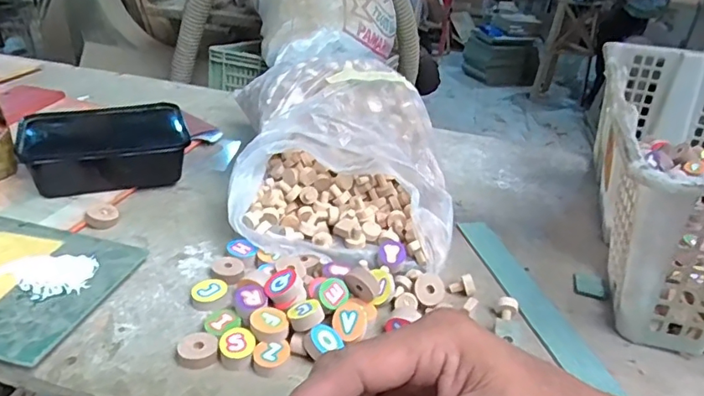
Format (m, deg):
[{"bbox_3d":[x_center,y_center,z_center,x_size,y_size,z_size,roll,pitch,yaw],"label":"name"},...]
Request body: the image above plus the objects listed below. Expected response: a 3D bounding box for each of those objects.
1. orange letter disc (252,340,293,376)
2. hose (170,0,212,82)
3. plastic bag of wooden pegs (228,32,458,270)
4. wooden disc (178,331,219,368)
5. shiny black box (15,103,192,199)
[{"bbox_3d":[-0.059,0.120,0.398,0.028,0.012,0.024,5,29,0],"label":"orange letter disc"},{"bbox_3d":[-0.512,-0.589,1.706,0.100,0.434,0.065,26,29,-7],"label":"hose"},{"bbox_3d":[-0.015,-0.062,0.589,0.227,0.137,0.321,0,30,-8],"label":"plastic bag of wooden pegs"},{"bbox_3d":[-0.115,0.114,0.395,0.028,0.012,0.025,-5,31,-18],"label":"wooden disc"},{"bbox_3d":[-0.282,-0.060,0.607,0.167,0.057,0.103,-10,33,-25],"label":"shiny black box"}]

